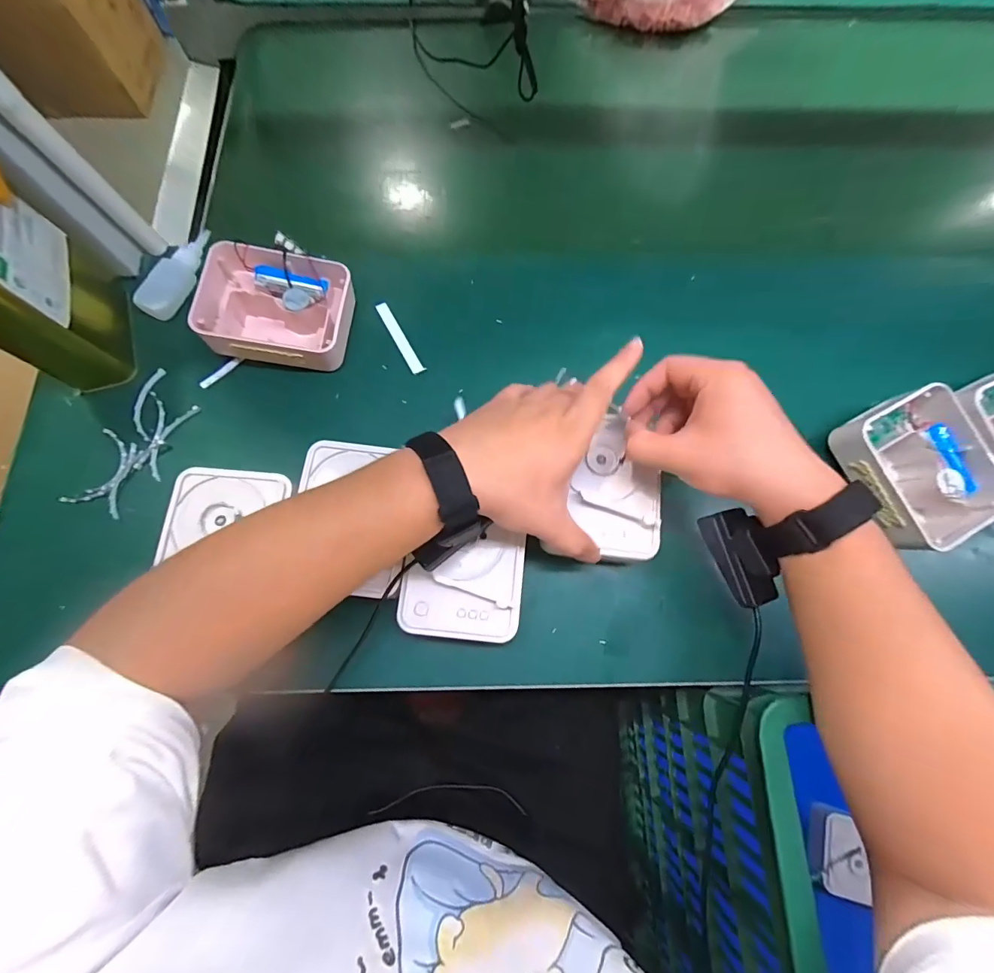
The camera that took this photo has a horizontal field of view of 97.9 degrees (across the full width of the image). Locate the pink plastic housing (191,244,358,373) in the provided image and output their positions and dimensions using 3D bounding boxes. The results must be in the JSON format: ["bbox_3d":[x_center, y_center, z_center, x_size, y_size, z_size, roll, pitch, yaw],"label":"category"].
[{"bbox_3d":[-0.211,-0.169,0.422,0.129,0.056,0.108,7,75,1],"label":"pink plastic housing"}]

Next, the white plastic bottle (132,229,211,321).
[{"bbox_3d":[-0.325,-0.219,0.442,0.028,0.023,0.107,25,76,6],"label":"white plastic bottle"}]

